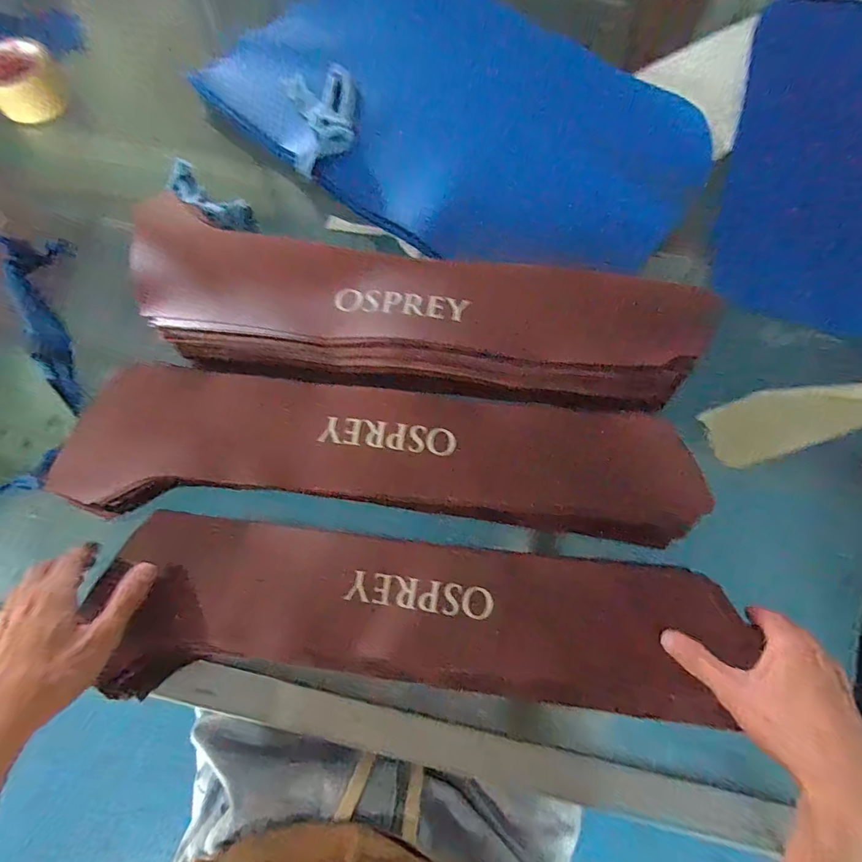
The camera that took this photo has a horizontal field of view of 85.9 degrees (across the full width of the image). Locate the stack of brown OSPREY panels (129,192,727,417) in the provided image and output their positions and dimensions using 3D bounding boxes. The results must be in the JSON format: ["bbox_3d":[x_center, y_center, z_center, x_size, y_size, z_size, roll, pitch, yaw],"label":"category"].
[{"bbox_3d":[-0.018,-0.112,0.448,0.536,0.064,0.142,8,103,3],"label":"stack of brown OSPREY panels"}]

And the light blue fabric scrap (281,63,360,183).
[{"bbox_3d":[-0.132,-0.392,0.583,0.089,0.017,0.160,-11,71,-4],"label":"light blue fabric scrap"}]

